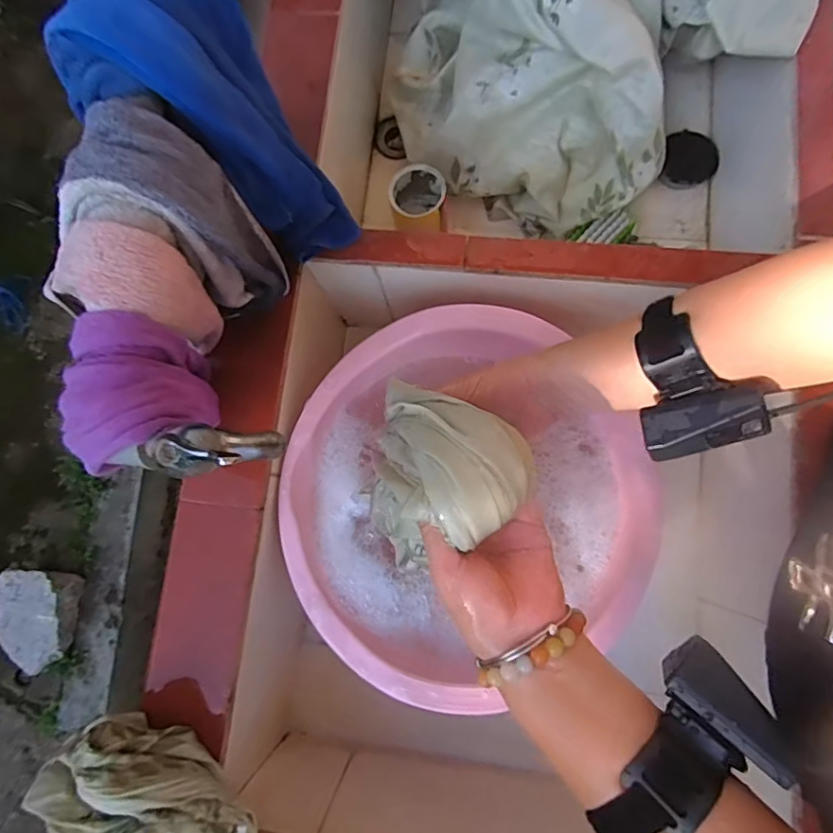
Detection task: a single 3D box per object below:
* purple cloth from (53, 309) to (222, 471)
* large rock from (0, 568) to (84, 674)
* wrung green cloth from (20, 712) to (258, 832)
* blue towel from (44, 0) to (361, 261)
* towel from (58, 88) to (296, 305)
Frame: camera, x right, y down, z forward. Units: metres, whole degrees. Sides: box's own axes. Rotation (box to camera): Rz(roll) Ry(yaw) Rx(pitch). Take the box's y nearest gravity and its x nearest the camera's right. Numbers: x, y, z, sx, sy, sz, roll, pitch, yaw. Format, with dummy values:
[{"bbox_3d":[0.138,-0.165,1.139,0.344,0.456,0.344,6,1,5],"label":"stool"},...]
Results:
[{"bbox_3d":[-0.177,-0.009,0.356,0.063,0.107,0.087,-19,79,1],"label":"purple cloth"},{"bbox_3d":[-0.901,0.468,1.229,0.176,0.092,0.220,5,81,5],"label":"large rock"},{"bbox_3d":[-0.206,0.301,0.408,0.170,0.053,0.085,32,84,9],"label":"wrung green cloth"},{"bbox_3d":[-0.144,-0.223,0.425,0.085,0.257,0.103,0,78,22],"label":"blue towel"},{"bbox_3d":[-0.168,-0.137,0.389,0.086,0.168,0.082,19,82,7],"label":"towel"}]

